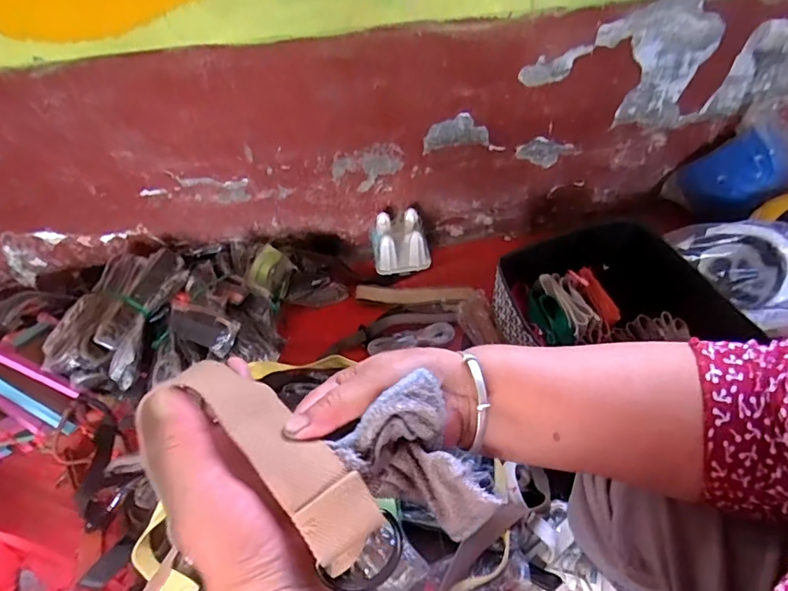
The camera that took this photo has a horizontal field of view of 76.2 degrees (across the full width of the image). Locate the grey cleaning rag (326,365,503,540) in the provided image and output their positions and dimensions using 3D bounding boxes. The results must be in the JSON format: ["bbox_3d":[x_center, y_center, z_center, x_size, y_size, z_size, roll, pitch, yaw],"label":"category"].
[{"bbox_3d":[0.015,0.097,0.281,0.064,0.063,0.072,-31,54,-23],"label":"grey cleaning rag"}]

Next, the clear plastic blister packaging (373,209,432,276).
[{"bbox_3d":[0.015,-0.109,1.115,0.125,0.121,0.081,-5,47,0],"label":"clear plastic blister packaging"}]

